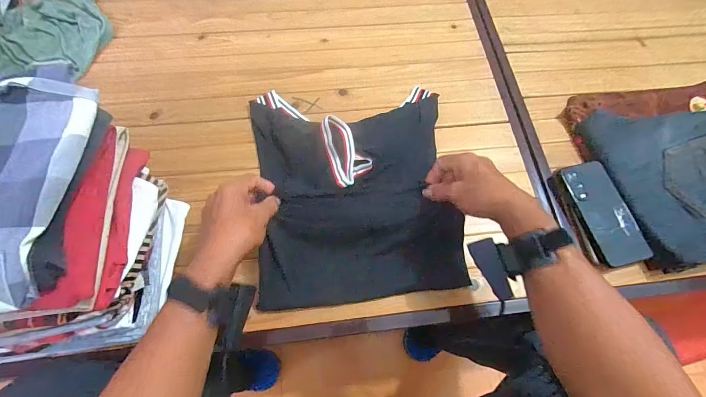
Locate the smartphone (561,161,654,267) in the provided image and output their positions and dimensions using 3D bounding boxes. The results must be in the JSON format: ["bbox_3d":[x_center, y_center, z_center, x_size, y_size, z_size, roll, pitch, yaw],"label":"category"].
[{"bbox_3d":[0.385,0.019,0.505,0.074,0.013,0.160,-11,73,-4],"label":"smartphone"}]

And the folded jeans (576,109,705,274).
[{"bbox_3d":[0.558,-0.038,0.533,0.291,0.055,0.254,-11,66,-6],"label":"folded jeans"}]

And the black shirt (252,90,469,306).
[{"bbox_3d":[0.001,-0.025,0.508,0.294,0.042,0.343,-5,65,-3],"label":"black shirt"}]

